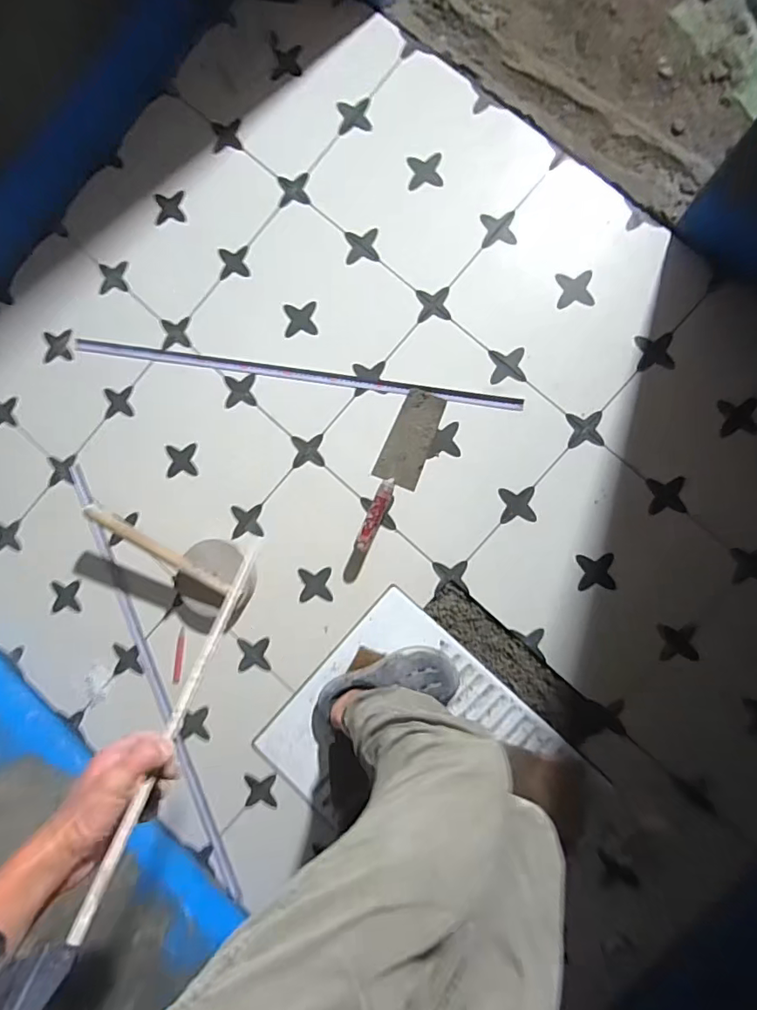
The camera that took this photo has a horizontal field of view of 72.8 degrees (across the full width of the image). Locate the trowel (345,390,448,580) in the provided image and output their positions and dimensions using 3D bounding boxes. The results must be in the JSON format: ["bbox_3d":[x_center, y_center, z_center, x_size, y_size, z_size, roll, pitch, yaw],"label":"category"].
[{"bbox_3d":[0.023,-0.037,1.018,0.087,0.060,0.407,23,90,7],"label":"trowel"}]

